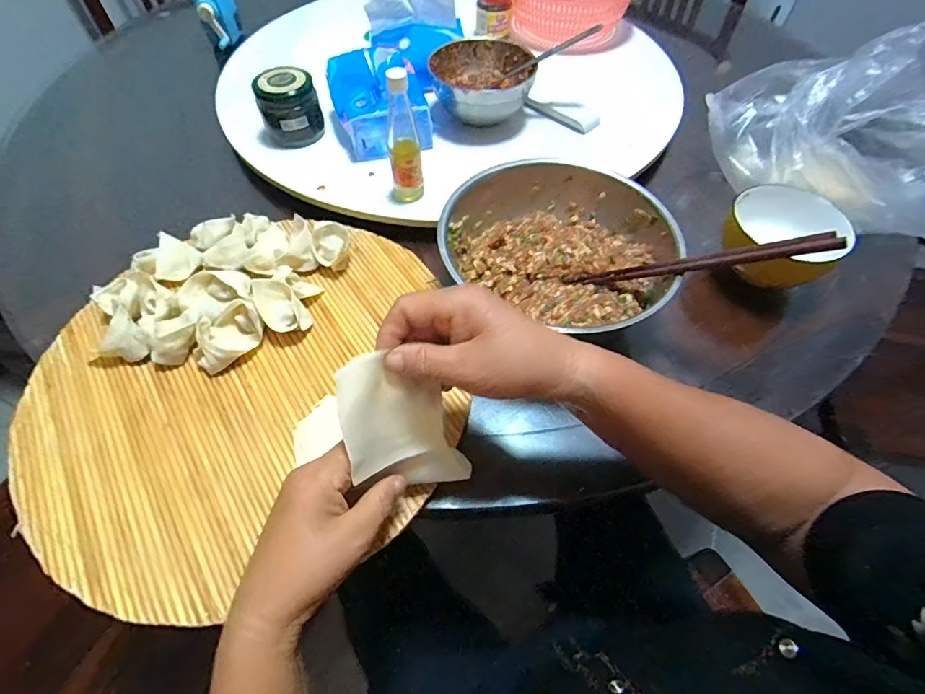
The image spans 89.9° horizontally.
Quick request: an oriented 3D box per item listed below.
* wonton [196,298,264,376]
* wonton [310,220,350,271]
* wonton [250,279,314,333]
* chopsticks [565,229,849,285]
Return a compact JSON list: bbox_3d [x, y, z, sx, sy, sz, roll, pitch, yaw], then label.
[{"bbox_3d":[-0.218,-0.011,0.426,0.045,0.040,0.065,28,61,16],"label":"wonton"},{"bbox_3d":[-0.137,-0.103,0.489,0.038,0.038,0.044,-16,59,-11],"label":"wonton"},{"bbox_3d":[-0.172,-0.037,0.442,0.039,0.044,0.047,-30,62,-19],"label":"wonton"},{"bbox_3d":[0.192,-0.071,0.407,0.220,0.016,0.015,-4,48,41],"label":"chopsticks"}]

